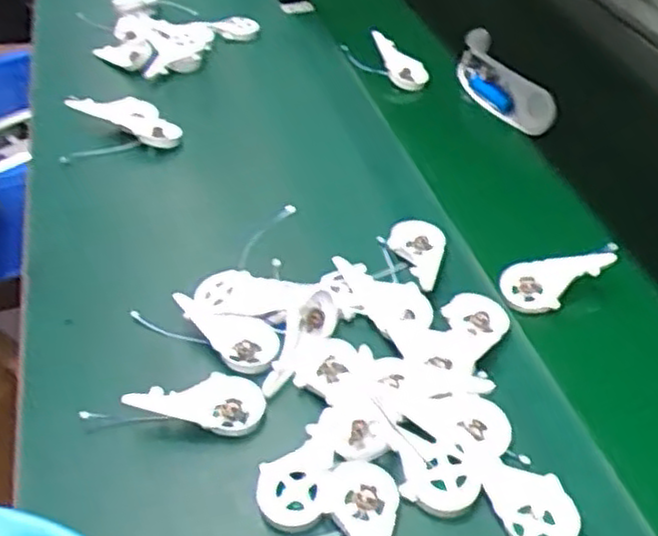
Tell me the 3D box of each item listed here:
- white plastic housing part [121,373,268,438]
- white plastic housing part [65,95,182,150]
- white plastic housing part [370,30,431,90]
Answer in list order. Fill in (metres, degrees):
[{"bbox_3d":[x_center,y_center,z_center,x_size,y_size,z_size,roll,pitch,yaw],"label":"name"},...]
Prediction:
[{"bbox_3d":[-0.095,0.093,0.547,0.092,0.022,0.045,5,43,8],"label":"white plastic housing part"},{"bbox_3d":[-0.236,-0.181,0.877,0.163,0.017,0.052,26,50,28],"label":"white plastic housing part"},{"bbox_3d":[0.084,-0.262,0.941,0.040,0.021,0.102,-26,69,-24],"label":"white plastic housing part"}]

